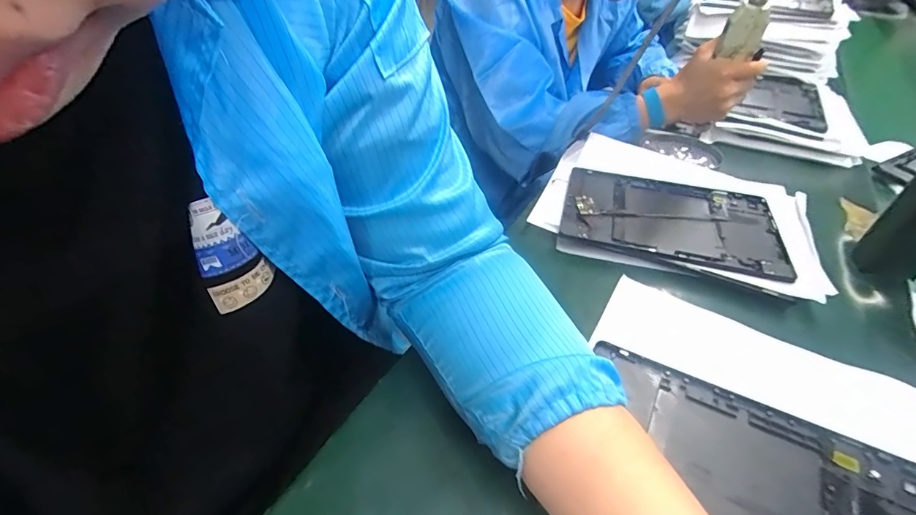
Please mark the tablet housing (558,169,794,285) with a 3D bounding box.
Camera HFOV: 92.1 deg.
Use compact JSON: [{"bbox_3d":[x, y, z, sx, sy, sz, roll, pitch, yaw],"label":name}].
[{"bbox_3d":[0.244,-0.049,0.513,0.233,0.012,0.161,11,43,11],"label":"tablet housing"}]

